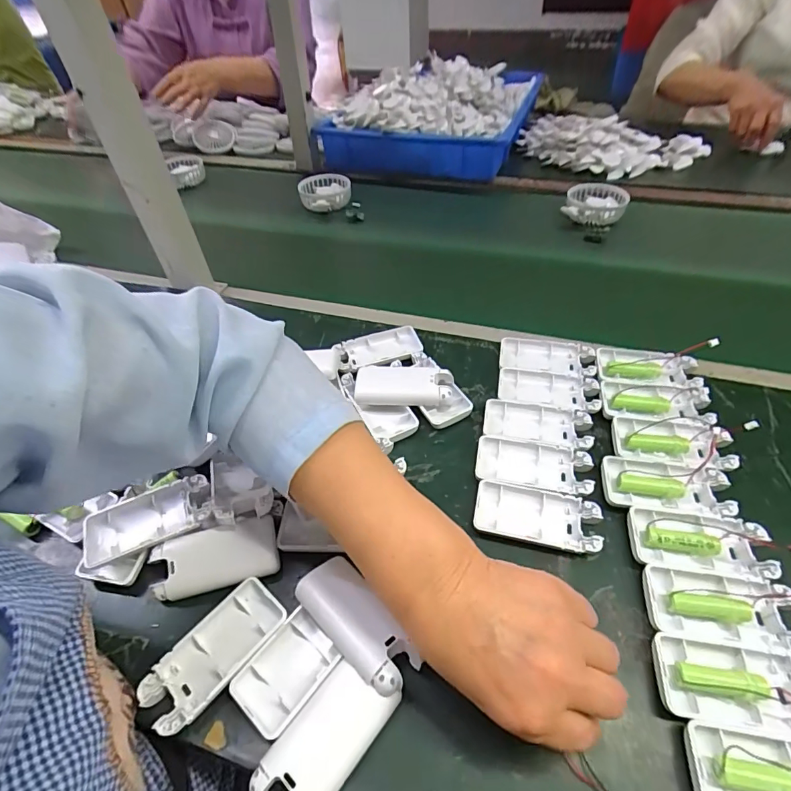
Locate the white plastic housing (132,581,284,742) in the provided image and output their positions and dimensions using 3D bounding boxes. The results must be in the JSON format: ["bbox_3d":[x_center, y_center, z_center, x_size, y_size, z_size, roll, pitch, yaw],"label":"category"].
[{"bbox_3d":[-0.121,0.175,0.305,0.047,0.017,0.095,30,57,27],"label":"white plastic housing"}]

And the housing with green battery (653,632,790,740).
[{"bbox_3d":[0.212,0.180,0.276,0.093,0.014,0.047,5,49,9],"label":"housing with green battery"}]

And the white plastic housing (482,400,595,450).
[{"bbox_3d":[0.131,0.027,0.415,0.095,0.009,0.046,8,50,11],"label":"white plastic housing"}]

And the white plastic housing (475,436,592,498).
[{"bbox_3d":[0.119,0.063,0.389,0.095,0.015,0.047,8,50,11],"label":"white plastic housing"}]

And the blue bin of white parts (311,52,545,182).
[{"bbox_3d":[0.094,-0.634,0.983,0.390,0.116,0.552,13,51,15],"label":"blue bin of white parts"}]

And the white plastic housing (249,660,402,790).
[{"bbox_3d":[-0.043,0.208,0.269,0.043,0.012,0.084,31,57,27],"label":"white plastic housing"}]

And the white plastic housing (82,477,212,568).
[{"bbox_3d":[-0.196,0.101,0.354,0.099,0.022,0.042,-18,50,-11],"label":"white plastic housing"}]

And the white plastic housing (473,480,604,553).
[{"bbox_3d":[0.111,0.098,0.356,0.094,0.014,0.046,9,50,12],"label":"white plastic housing"}]

